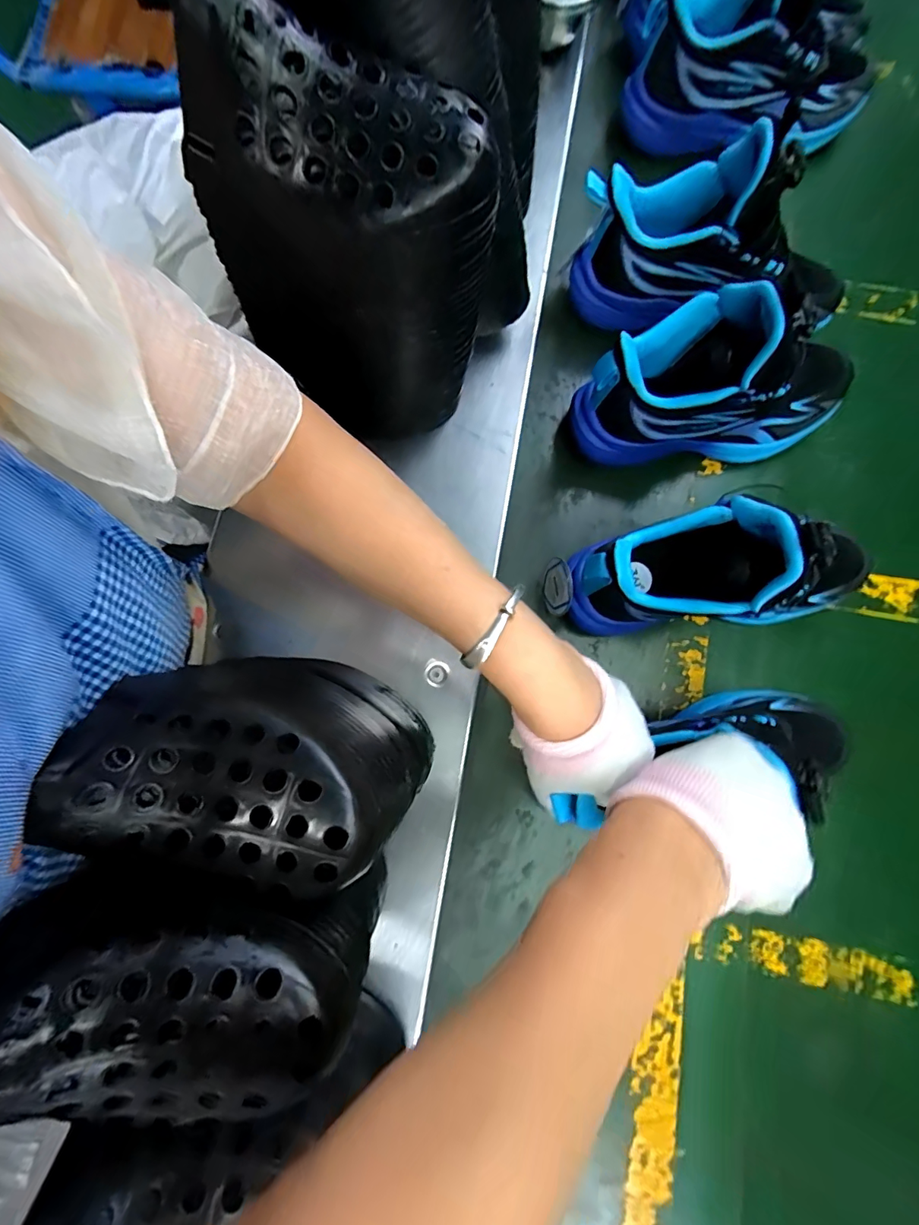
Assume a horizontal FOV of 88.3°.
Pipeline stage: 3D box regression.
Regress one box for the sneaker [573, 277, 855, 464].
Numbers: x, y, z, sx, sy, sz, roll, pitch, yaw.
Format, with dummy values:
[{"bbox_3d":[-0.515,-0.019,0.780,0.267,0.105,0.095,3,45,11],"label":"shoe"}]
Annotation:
[{"bbox_3d":[0.205,-0.184,0.373,0.208,0.139,0.075,-3,83,0],"label":"sneaker"}]

